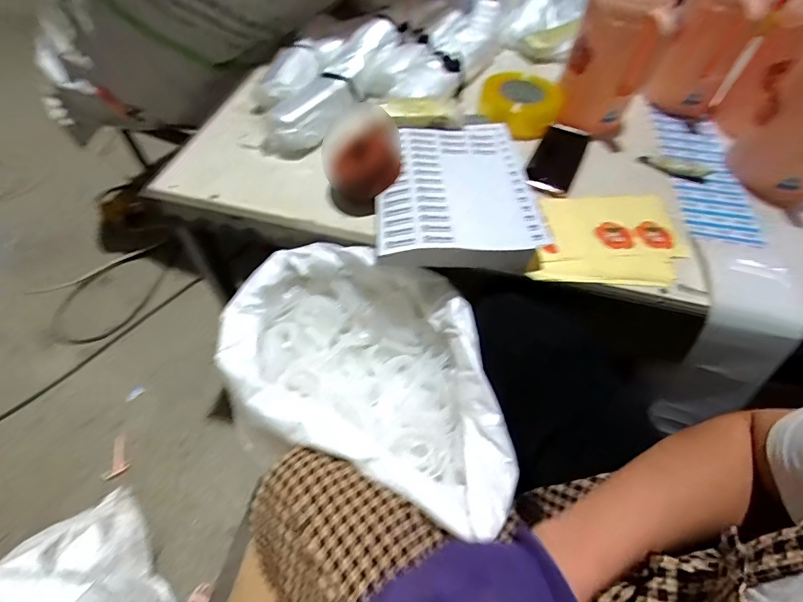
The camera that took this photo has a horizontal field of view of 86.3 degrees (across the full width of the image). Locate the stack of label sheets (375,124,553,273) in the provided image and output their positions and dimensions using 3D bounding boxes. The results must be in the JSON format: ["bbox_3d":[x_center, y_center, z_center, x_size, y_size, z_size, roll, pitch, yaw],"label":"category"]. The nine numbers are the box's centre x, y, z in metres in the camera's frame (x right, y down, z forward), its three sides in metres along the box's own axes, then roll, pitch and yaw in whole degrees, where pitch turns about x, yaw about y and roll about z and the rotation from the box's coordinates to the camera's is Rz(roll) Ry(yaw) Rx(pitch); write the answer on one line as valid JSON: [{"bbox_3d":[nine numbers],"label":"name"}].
[{"bbox_3d":[0.079,-0.164,0.630,0.221,0.041,0.278,0,55,-2],"label":"stack of label sheets"}]

